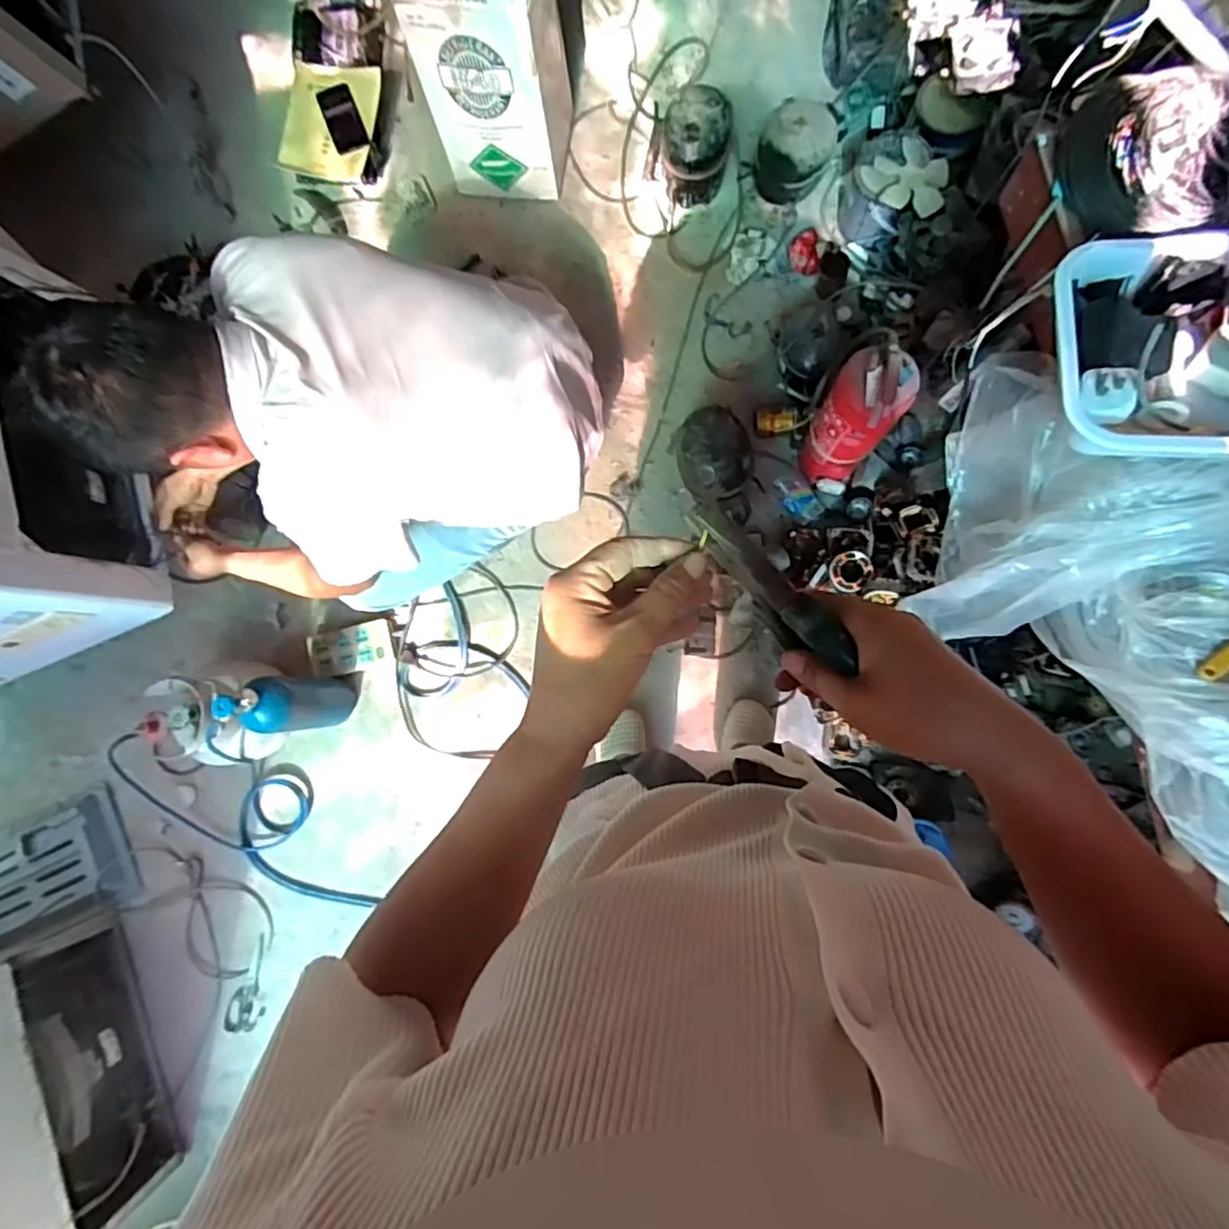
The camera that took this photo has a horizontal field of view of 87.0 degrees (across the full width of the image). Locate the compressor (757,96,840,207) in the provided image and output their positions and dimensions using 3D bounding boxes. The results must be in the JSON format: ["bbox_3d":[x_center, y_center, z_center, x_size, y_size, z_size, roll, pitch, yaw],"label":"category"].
[{"bbox_3d":[0.390,-0.999,1.418,0.152,0.162,0.139,0,82,2],"label":"compressor"}]

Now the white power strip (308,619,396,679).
[{"bbox_3d":[-0.592,0.078,1.451,0.189,0.027,0.104,-13,82,0],"label":"white power strip"}]

